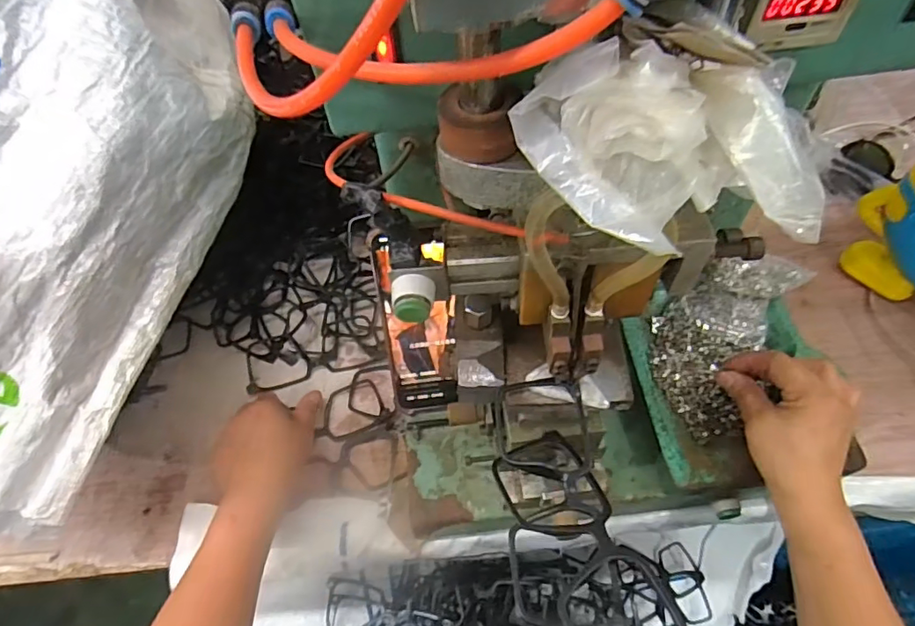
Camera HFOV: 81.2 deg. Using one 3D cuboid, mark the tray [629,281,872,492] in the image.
[{"bbox_3d":[0.230,0.055,0.446,0.148,0.025,0.171,-3,56,3],"label":"tray"}]

